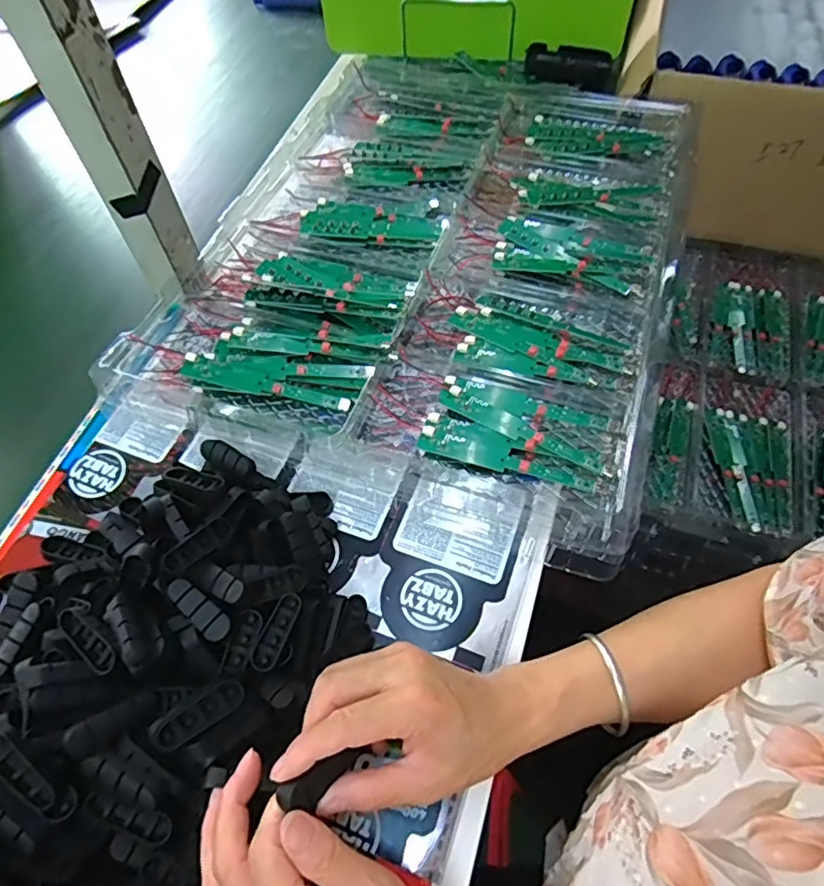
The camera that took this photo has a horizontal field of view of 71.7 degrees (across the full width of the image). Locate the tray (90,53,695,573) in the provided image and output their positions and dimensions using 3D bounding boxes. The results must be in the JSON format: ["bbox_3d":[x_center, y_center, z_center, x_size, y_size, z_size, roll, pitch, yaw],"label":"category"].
[{"bbox_3d":[0.038,-0.224,0.579,0.443,0.057,0.609,17,63,11],"label":"tray"}]

